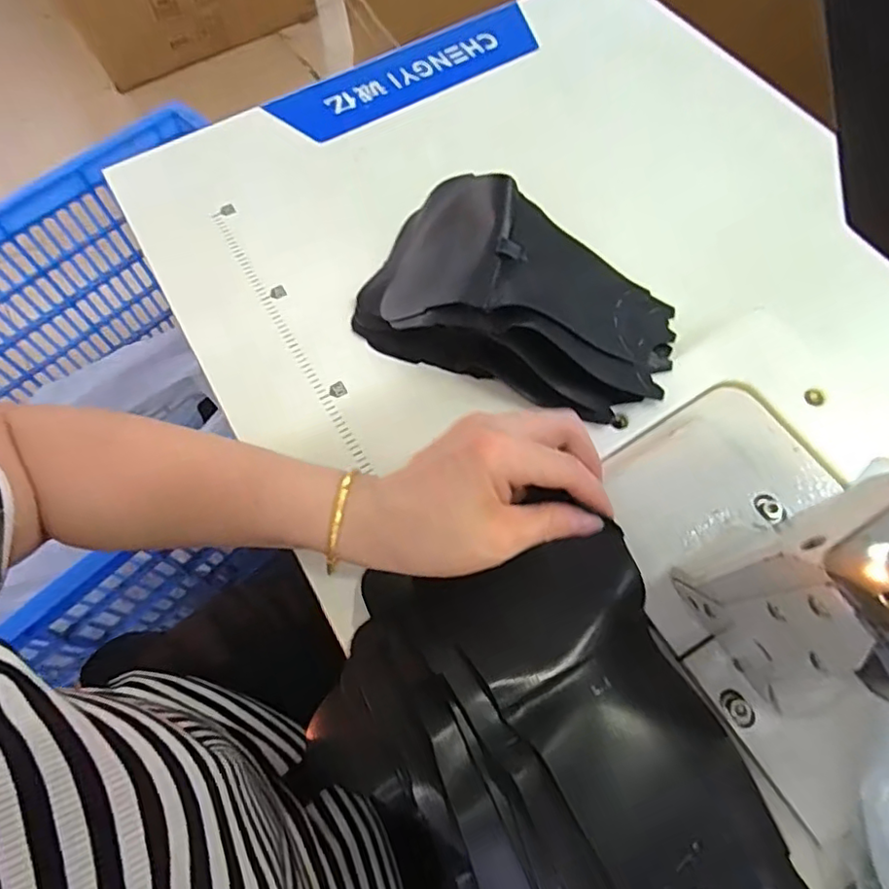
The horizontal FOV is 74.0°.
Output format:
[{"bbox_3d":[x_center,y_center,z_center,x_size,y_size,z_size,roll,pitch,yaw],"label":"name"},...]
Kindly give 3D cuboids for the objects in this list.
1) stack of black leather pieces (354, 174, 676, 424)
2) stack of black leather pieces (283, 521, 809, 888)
[{"bbox_3d":[0.050,-0.102,0.401,0.209,0.064,0.126,24,68,12],"label":"stack of black leather pieces"},{"bbox_3d":[0.043,0.169,0.279,0.188,0.047,0.240,-23,66,-8],"label":"stack of black leather pieces"}]

